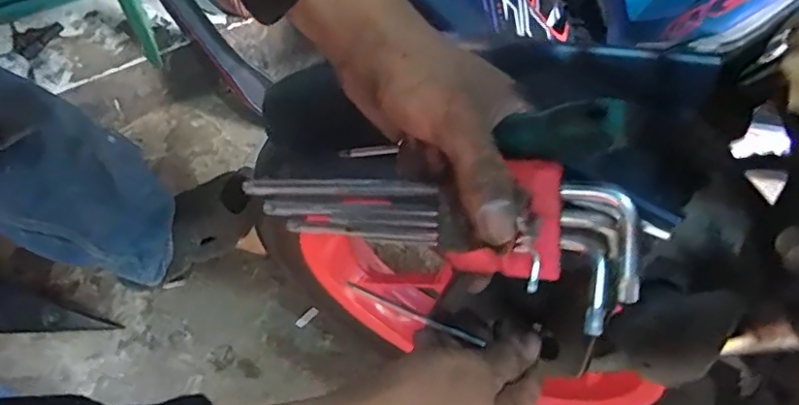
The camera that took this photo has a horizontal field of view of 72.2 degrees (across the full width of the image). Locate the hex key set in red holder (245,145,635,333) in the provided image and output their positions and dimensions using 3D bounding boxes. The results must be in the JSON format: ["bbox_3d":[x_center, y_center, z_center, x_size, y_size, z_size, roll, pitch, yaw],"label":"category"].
[{"bbox_3d":[0.009,0.004,0.273,0.203,0.037,0.053,9,55,30],"label":"hex key set in red holder"}]

